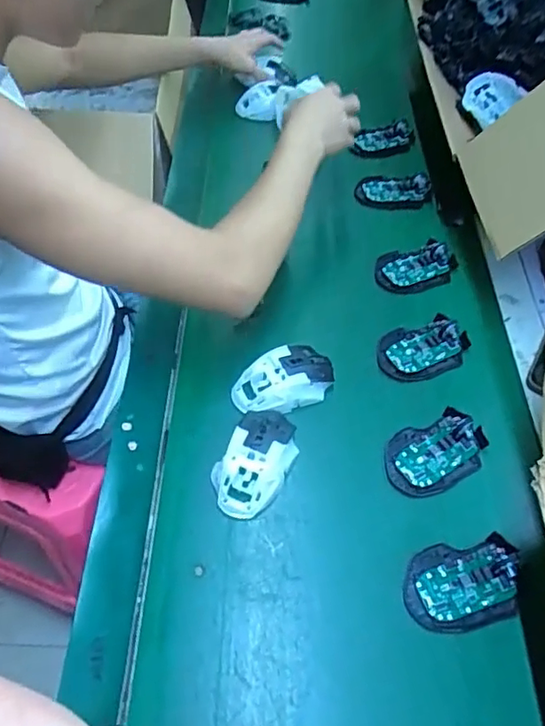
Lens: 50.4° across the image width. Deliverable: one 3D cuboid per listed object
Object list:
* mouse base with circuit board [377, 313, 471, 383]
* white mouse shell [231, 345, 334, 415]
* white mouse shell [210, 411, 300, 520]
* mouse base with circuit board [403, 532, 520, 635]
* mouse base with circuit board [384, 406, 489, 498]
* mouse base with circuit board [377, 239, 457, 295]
[{"bbox_3d":[0.180,-0.019,0.682,0.115,0.019,0.069,-18,57,-18],"label":"mouse base with circuit board"},{"bbox_3d":[0.016,0.019,0.629,0.113,0.034,0.065,-26,59,-22],"label":"white mouse shell"},{"bbox_3d":[-0.015,0.095,0.570,0.064,0.037,0.112,25,55,13],"label":"white mouse shell"},{"bbox_3d":[0.171,0.197,0.519,0.108,0.019,0.072,-10,55,-13],"label":"mouse base with circuit board"},{"bbox_3d":[0.172,0.091,0.601,0.113,0.020,0.072,-18,57,-18],"label":"mouse base with circuit board"},{"bbox_3d":[0.191,-0.130,0.768,0.111,0.017,0.071,-13,55,-14],"label":"mouse base with circuit board"}]

